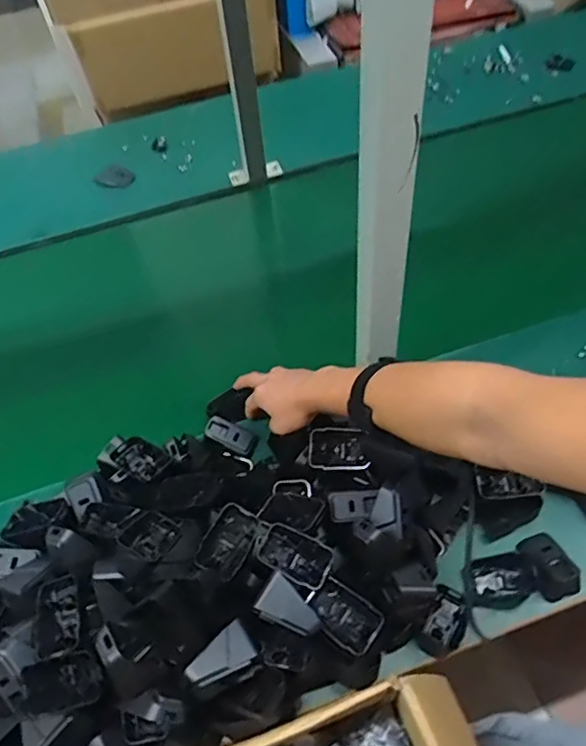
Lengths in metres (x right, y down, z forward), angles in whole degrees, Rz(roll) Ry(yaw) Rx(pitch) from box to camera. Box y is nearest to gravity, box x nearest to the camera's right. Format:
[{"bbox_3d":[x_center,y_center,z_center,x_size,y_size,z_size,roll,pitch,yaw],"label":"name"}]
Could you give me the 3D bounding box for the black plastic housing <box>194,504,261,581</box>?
[{"bbox_3d":[-0.068,0.180,0.606,0.048,0.028,0.071,34,76,-3],"label":"black plastic housing"}]

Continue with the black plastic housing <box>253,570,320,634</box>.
[{"bbox_3d":[-0.005,0.232,0.552,0.063,0.019,0.042,39,77,10],"label":"black plastic housing"}]

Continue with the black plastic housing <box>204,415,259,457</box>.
[{"bbox_3d":[-0.084,0.085,0.774,0.072,0.010,0.036,26,60,7],"label":"black plastic housing"}]

